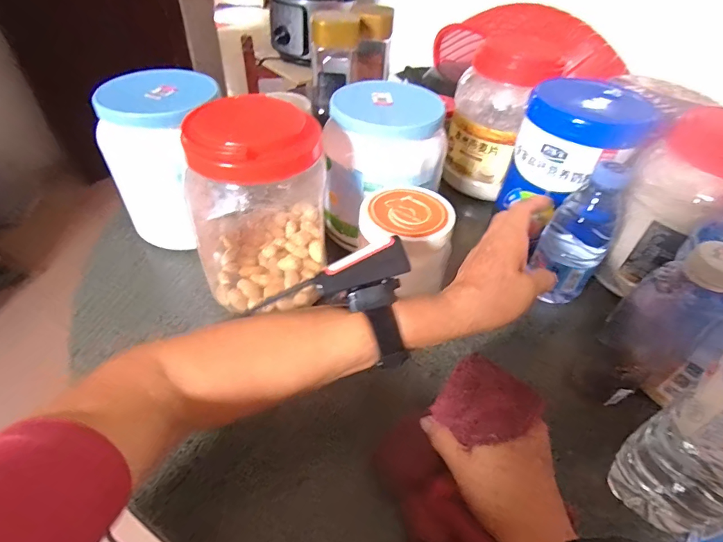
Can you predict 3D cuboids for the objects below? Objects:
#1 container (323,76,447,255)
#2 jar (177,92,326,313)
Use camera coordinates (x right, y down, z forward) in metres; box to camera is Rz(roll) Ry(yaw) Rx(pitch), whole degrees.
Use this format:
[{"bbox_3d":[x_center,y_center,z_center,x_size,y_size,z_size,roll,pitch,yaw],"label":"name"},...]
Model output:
[{"bbox_3d":[0.019,-0.118,0.466,0.111,0.154,0.115,2,45,-2],"label":"container"},{"bbox_3d":[-0.096,-0.067,0.402,0.113,0.176,0.113,0,45,-4],"label":"jar"}]

